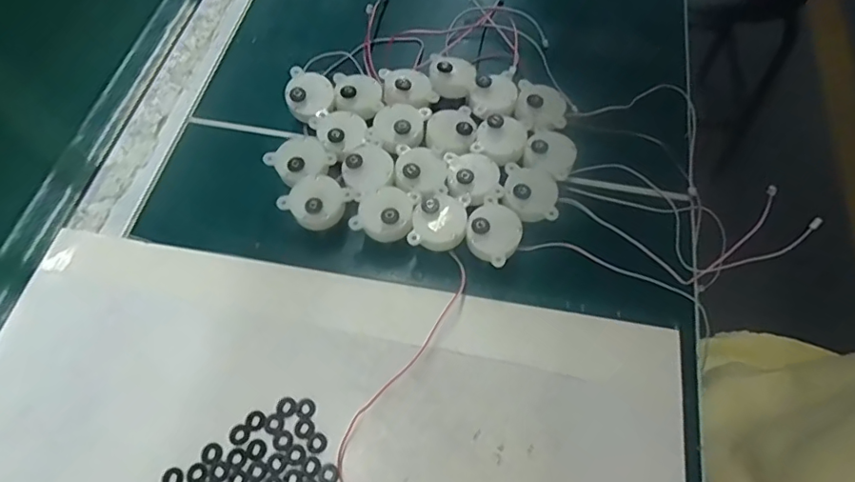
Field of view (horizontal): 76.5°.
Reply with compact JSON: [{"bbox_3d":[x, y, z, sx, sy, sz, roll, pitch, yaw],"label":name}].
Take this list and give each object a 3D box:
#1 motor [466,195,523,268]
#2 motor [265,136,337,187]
[{"bbox_3d":[0.039,-0.002,0.323,0.032,0.028,0.036,32,66,16],"label":"motor"},{"bbox_3d":[-0.080,-0.048,0.348,0.034,0.029,0.034,-39,68,-19],"label":"motor"}]

